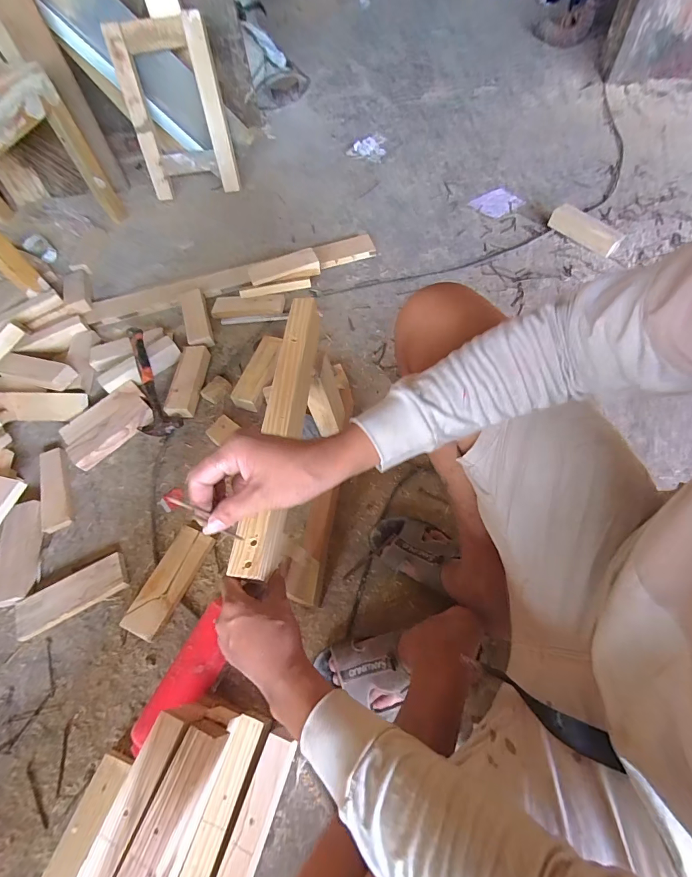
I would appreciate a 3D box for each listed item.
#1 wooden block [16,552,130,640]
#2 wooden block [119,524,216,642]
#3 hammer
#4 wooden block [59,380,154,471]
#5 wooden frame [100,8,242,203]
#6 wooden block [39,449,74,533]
[{"bbox_3d":[-0.502,0.287,0.706,0.196,0.030,0.067,-27,61,-11],"label":"wooden block"},{"bbox_3d":[-0.322,0.259,0.704,0.075,0.032,0.190,21,64,16],"label":"wooden block"},{"bbox_3d":[-0.467,-0.132,0.905,0.096,0.039,0.283,-21,78,-7],"label":"hammer"},{"bbox_3d":[-0.550,-0.035,0.891,0.195,0.033,0.126,-39,65,-17],"label":"wooden block"},{"bbox_3d":[-0.575,-1.089,1.290,0.335,0.462,0.067,-5,35,4],"label":"wooden frame"},{"bbox_3d":[-0.621,0.108,0.823,0.051,0.024,0.199,-25,61,-10],"label":"wooden block"}]

